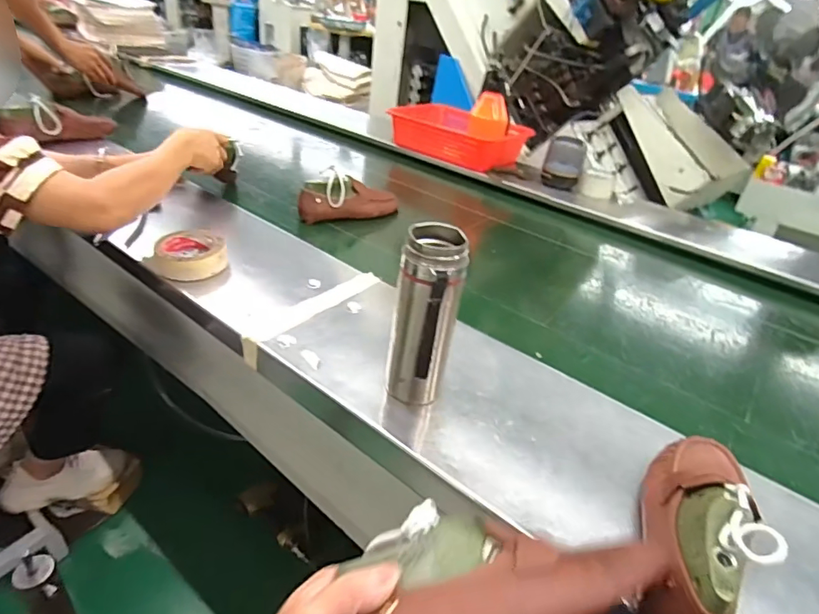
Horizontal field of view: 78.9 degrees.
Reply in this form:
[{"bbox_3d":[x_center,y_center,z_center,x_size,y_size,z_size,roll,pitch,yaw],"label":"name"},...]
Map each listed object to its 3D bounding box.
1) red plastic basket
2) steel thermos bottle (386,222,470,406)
[{"bbox_3d":[0.162,-0.552,1.622,0.410,0.125,0.239,21,34,21],"label":"red plastic basket"},{"bbox_3d":[0.017,0.016,0.554,0.071,0.197,0.076,10,32,4],"label":"steel thermos bottle"}]

